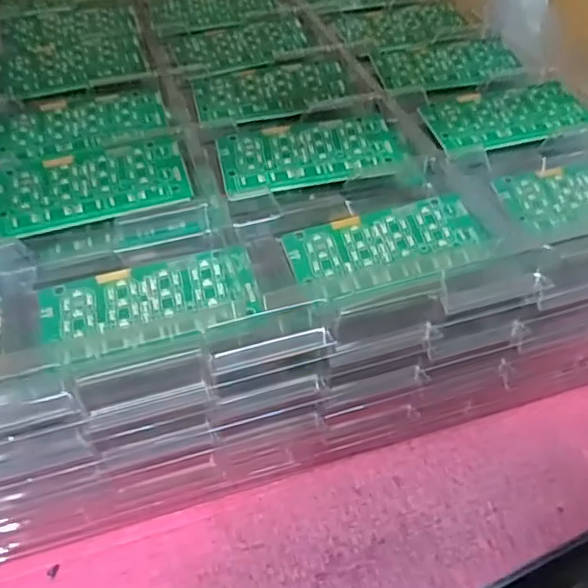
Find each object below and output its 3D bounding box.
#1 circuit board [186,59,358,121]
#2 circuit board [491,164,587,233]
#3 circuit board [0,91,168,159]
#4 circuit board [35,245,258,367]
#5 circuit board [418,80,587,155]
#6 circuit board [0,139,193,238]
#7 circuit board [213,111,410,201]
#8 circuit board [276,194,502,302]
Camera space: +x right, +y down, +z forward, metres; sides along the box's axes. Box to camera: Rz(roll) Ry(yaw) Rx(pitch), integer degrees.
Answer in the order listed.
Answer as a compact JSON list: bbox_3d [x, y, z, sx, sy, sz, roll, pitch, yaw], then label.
[{"bbox_3d":[-0.012,-0.122,0.373,0.094,0.009,0.056,-10,48,-10],"label":"circuit board"},{"bbox_3d":[0.155,-0.057,0.323,0.090,0.010,0.040,-13,49,-13],"label":"circuit board"},{"bbox_3d":[-0.121,-0.097,0.344,0.093,0.005,0.048,-8,48,-9],"label":"circuit board"},{"bbox_3d":[-0.063,0.003,0.269,0.092,0.008,0.042,-12,48,-12],"label":"circuit board"},{"bbox_3d":[0.124,-0.103,0.355,0.094,0.008,0.052,-12,48,-12],"label":"circuit board"},{"bbox_3d":[-0.102,-0.056,0.307,0.092,0.007,0.046,-12,49,-13],"label":"circuit board"},{"bbox_3d":[0.009,-0.077,0.328,0.097,0.007,0.046,-8,48,-9],"label":"circuit board"},{"bbox_3d":[0.045,-0.024,0.294,0.094,0.004,0.042,-14,56,-9],"label":"circuit board"}]

